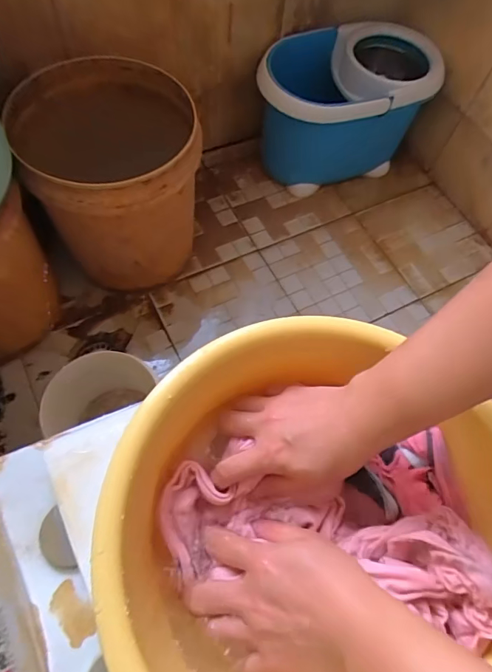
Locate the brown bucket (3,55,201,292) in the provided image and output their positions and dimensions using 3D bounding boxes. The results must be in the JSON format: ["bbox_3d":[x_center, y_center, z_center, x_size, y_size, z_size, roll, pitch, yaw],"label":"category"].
[{"bbox_3d":[-0.242,-0.311,0.865,0.302,0.314,0.300,-1,69,1],"label":"brown bucket"}]

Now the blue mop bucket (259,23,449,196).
[{"bbox_3d":[0.245,-0.579,1.096,0.414,0.290,0.250,-18,69,-5],"label":"blue mop bucket"}]

